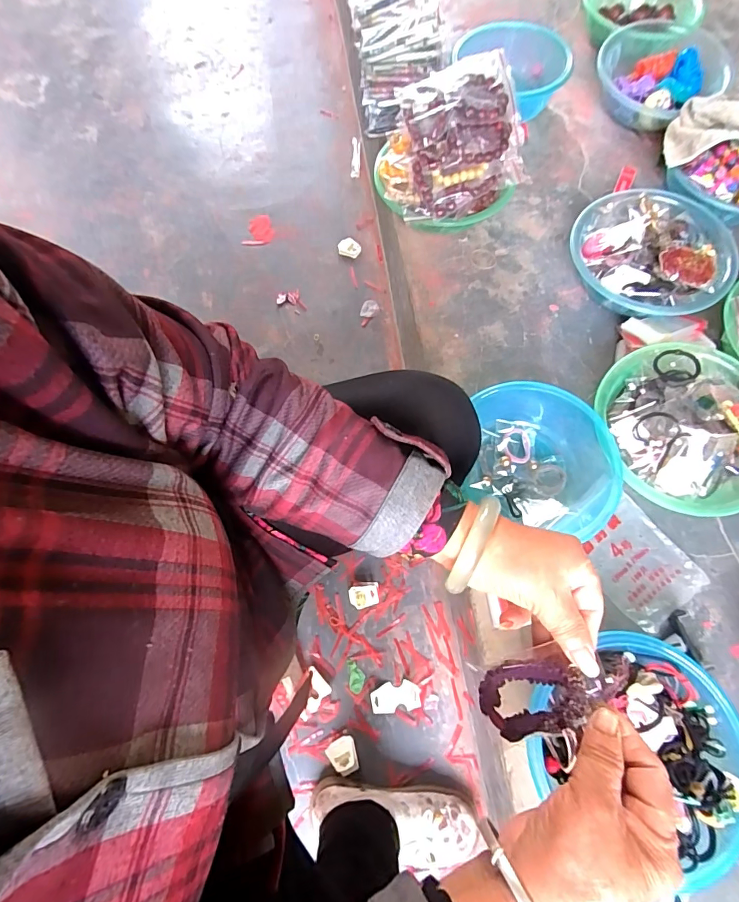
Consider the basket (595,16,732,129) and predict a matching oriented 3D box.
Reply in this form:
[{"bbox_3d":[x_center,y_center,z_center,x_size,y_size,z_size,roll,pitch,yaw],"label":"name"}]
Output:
[{"bbox_3d":[0.548,-0.712,0.819,0.220,0.099,0.199,29,73,10],"label":"basket"}]

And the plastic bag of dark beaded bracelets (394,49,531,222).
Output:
[{"bbox_3d":[0.145,-0.480,0.670,0.187,0.205,0.104,-5,33,-2],"label":"plastic bag of dark beaded bracelets"}]

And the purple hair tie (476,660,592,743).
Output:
[{"bbox_3d":[0.109,0.166,0.291,0.069,0.011,0.043,-33,58,24],"label":"purple hair tie"}]

